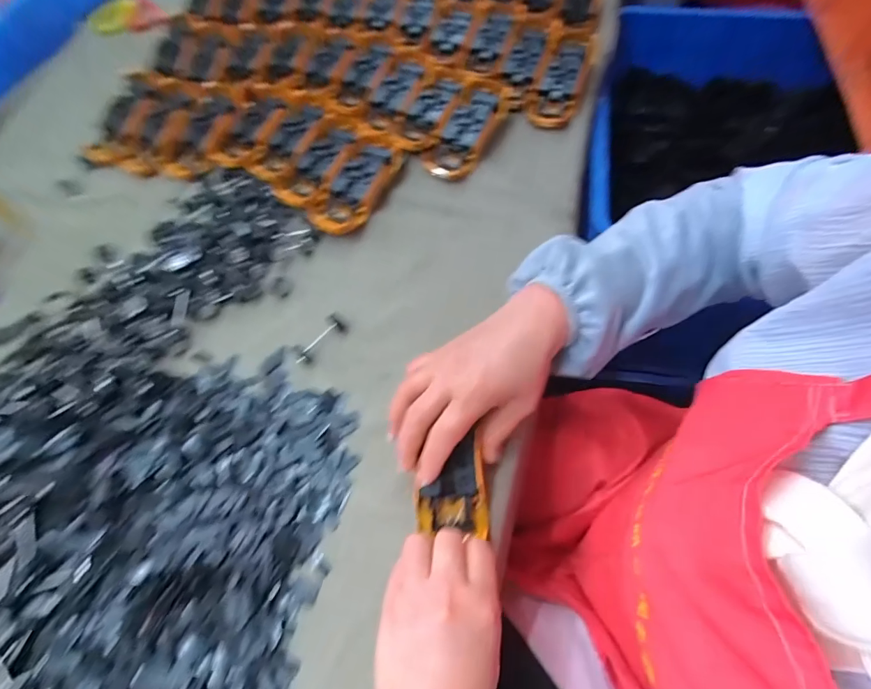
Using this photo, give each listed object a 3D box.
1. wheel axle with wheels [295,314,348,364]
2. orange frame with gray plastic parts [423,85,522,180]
[{"bbox_3d":[-0.110,-0.005,0.414,0.019,0.015,0.056,36,71,19],"label":"wheel axle with wheels"},{"bbox_3d":[0.047,-0.266,0.523,0.060,0.028,0.158,27,68,16],"label":"orange frame with gray plastic parts"}]

